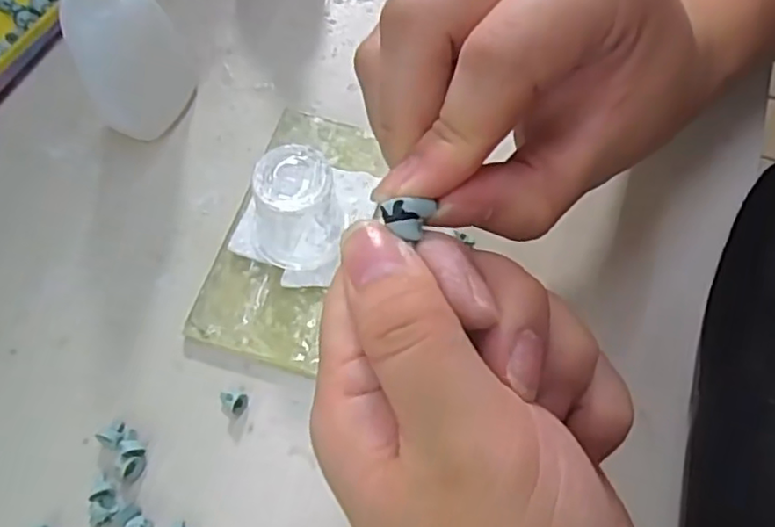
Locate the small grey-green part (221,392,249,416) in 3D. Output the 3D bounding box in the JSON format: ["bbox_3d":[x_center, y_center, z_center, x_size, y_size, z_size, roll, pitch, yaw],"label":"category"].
[{"bbox_3d":[-0.054,0.049,0.224,0.009,0.007,0.008,10,66,4],"label":"small grey-green part"}]

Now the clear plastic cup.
[{"bbox_3d":[-0.035,-0.017,0.232,0.032,0.044,0.030,0,66,-1],"label":"clear plastic cup"}]

